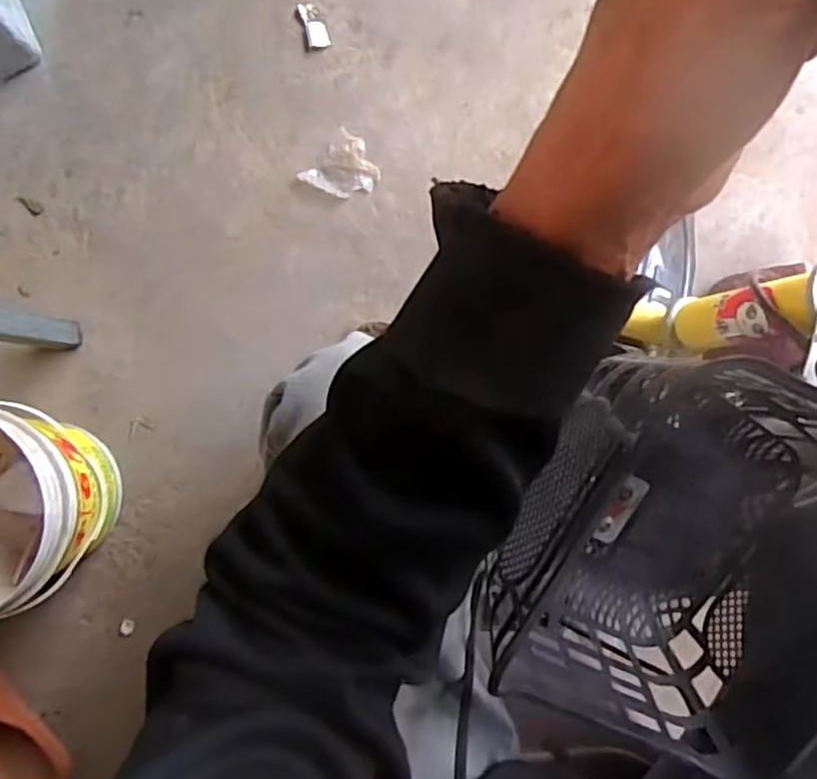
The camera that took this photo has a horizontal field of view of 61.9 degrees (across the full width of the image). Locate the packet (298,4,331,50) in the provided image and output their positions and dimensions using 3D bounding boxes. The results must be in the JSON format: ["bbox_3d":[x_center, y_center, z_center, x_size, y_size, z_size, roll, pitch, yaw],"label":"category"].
[{"bbox_3d":[-0.116,-0.453,0.849,0.031,0.006,0.056,-20,89,0],"label":"packet"}]

